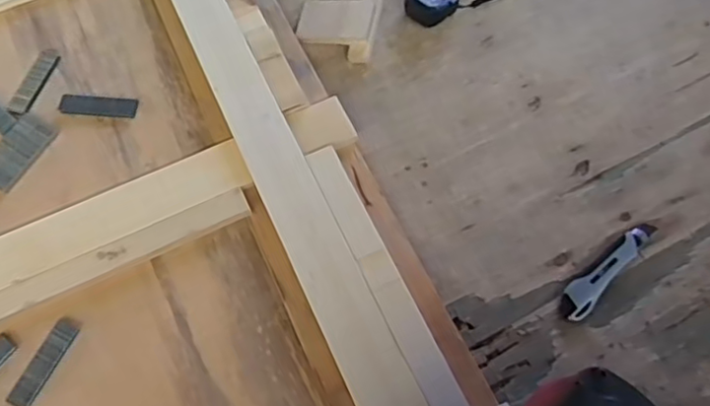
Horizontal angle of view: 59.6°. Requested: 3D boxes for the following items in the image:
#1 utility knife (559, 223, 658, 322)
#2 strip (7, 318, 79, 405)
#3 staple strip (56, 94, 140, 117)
[{"bbox_3d":[0.313,0.079,0.772,0.038,0.021,0.168,41,72,16],"label":"utility knife"},{"bbox_3d":[-0.365,0.188,0.730,0.030,0.005,0.106,23,68,9],"label":"strip"},{"bbox_3d":[-0.358,-0.135,0.867,0.106,0.004,0.032,4,66,1],"label":"staple strip"}]

